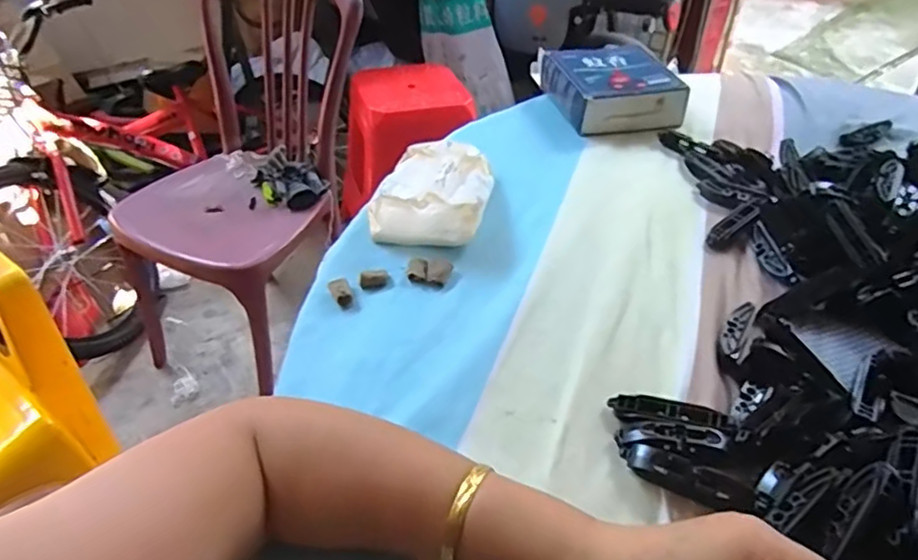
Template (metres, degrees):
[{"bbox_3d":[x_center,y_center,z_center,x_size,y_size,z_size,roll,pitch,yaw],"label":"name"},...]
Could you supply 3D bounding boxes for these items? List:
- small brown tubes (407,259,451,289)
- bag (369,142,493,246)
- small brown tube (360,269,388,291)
[{"bbox_3d":[-0.026,-0.008,0.521,0.037,0.010,0.028,8,43,7],"label":"small brown tubes"},{"bbox_3d":[-0.024,-0.095,0.585,0.108,0.040,0.150,8,43,6],"label":"bag"},{"bbox_3d":[-0.072,-0.001,0.512,0.023,0.013,0.015,-7,43,-10],"label":"small brown tube"}]

